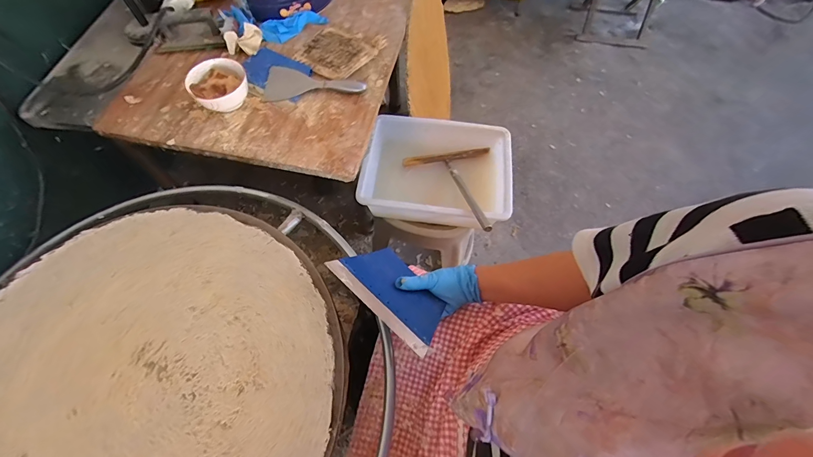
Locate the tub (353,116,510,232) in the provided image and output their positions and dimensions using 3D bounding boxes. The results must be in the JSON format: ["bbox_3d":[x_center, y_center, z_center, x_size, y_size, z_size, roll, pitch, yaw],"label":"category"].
[{"bbox_3d":[0.075,-0.129,0.868,0.349,0.123,0.272,9,63,4],"label":"tub"}]

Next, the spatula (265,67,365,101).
[{"bbox_3d":[-0.202,-0.317,0.765,0.217,0.013,0.091,5,63,2],"label":"spatula"}]

